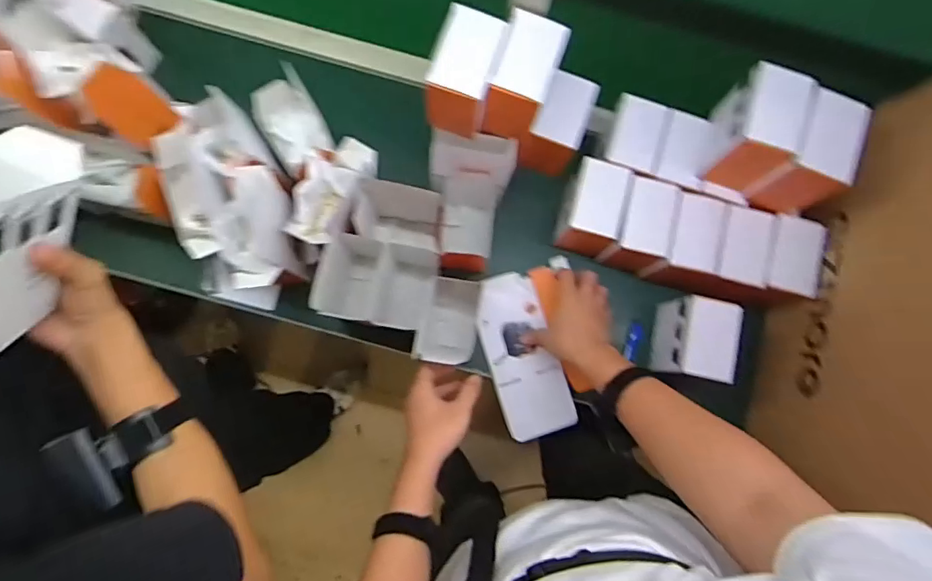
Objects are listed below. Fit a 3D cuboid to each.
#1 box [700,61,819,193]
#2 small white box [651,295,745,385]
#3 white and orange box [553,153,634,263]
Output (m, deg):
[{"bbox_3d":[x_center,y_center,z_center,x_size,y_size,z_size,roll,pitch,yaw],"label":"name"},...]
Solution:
[{"bbox_3d":[0.343,-0.190,0.636,0.071,0.121,0.101,12,81,0],"label":"box"},{"bbox_3d":[0.306,0.067,0.711,0.070,0.113,0.103,7,81,-1],"label":"small white box"},{"bbox_3d":[0.169,-0.107,0.729,0.072,0.102,0.111,12,81,0],"label":"white and orange box"}]

